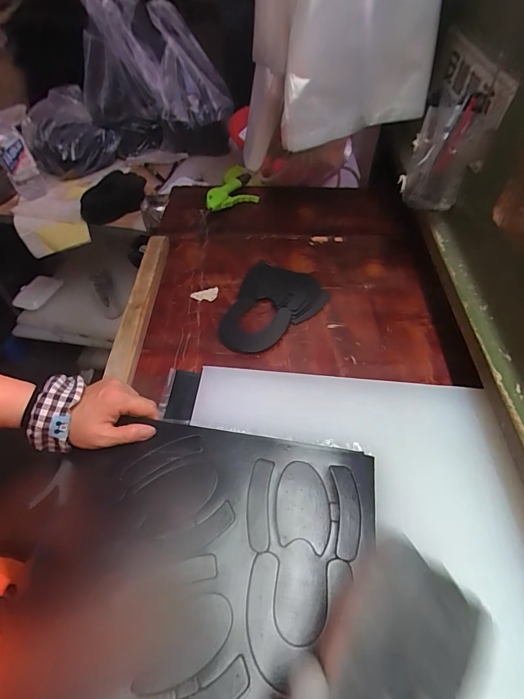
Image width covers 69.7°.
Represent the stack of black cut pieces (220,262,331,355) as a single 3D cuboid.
[{"bbox_3d":[0.018,-0.066,0.598,0.139,0.013,0.192,17,52,15],"label":"stack of black cut pieces"}]

